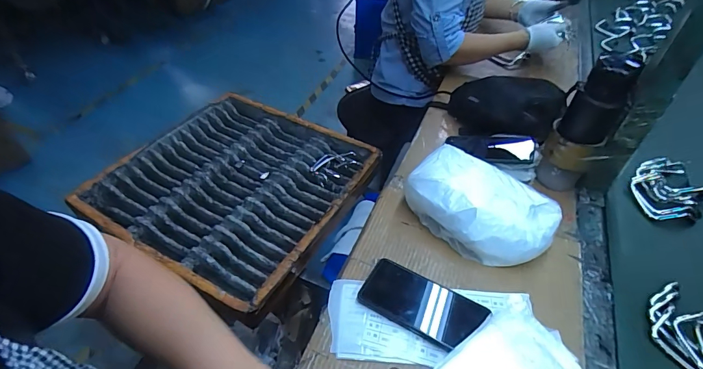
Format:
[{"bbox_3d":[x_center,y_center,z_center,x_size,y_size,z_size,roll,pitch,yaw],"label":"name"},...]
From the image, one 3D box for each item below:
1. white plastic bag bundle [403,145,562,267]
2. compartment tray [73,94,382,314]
[{"bbox_3d":[0.197,0.034,0.592,0.208,0.084,0.127,29,51,25],"label":"white plastic bag bundle"},{"bbox_3d":[-0.282,-0.011,0.967,0.540,0.052,0.549,22,48,19],"label":"compartment tray"}]

